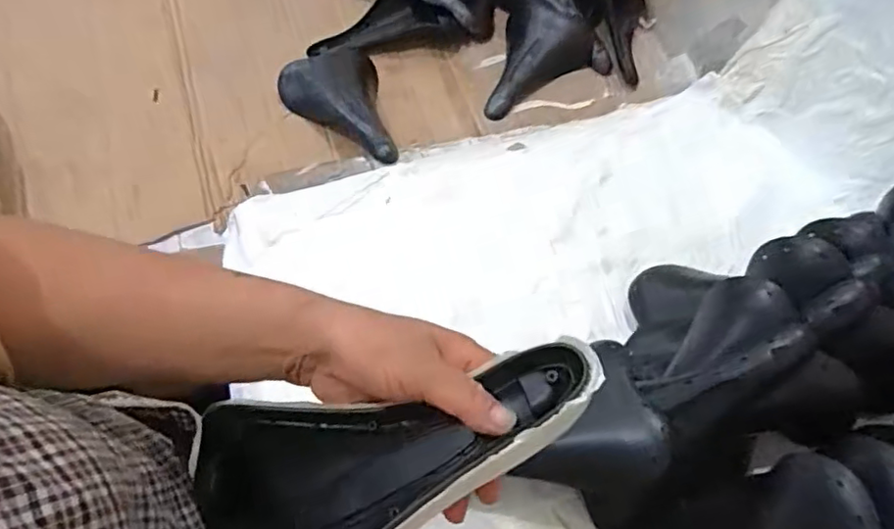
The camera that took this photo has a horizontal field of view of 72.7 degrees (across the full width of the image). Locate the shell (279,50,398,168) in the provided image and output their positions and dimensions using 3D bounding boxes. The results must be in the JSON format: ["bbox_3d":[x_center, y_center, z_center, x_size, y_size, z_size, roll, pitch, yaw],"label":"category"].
[{"bbox_3d":[-0.155,-0.234,0.905,0.152,0.068,0.268,-17,47,-12],"label":"shell"}]

